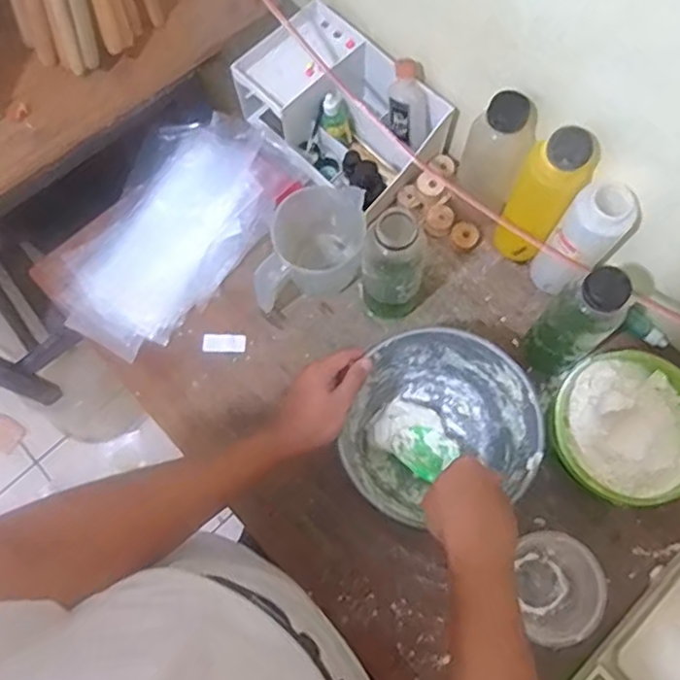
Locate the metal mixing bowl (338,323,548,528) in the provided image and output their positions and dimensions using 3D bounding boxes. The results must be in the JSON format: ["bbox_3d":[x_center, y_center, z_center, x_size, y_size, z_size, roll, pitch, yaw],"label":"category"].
[{"bbox_3d":[0.104,0.098,0.665,0.180,0.103,0.189,0,73,1],"label":"metal mixing bowl"}]

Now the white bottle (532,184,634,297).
[{"bbox_3d":[0.256,-0.104,0.679,0.055,0.179,0.061,38,77,12],"label":"white bottle"}]

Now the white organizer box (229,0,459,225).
[{"bbox_3d":[0.005,-0.283,0.780,0.233,0.096,0.149,43,78,13],"label":"white organizer box"}]

